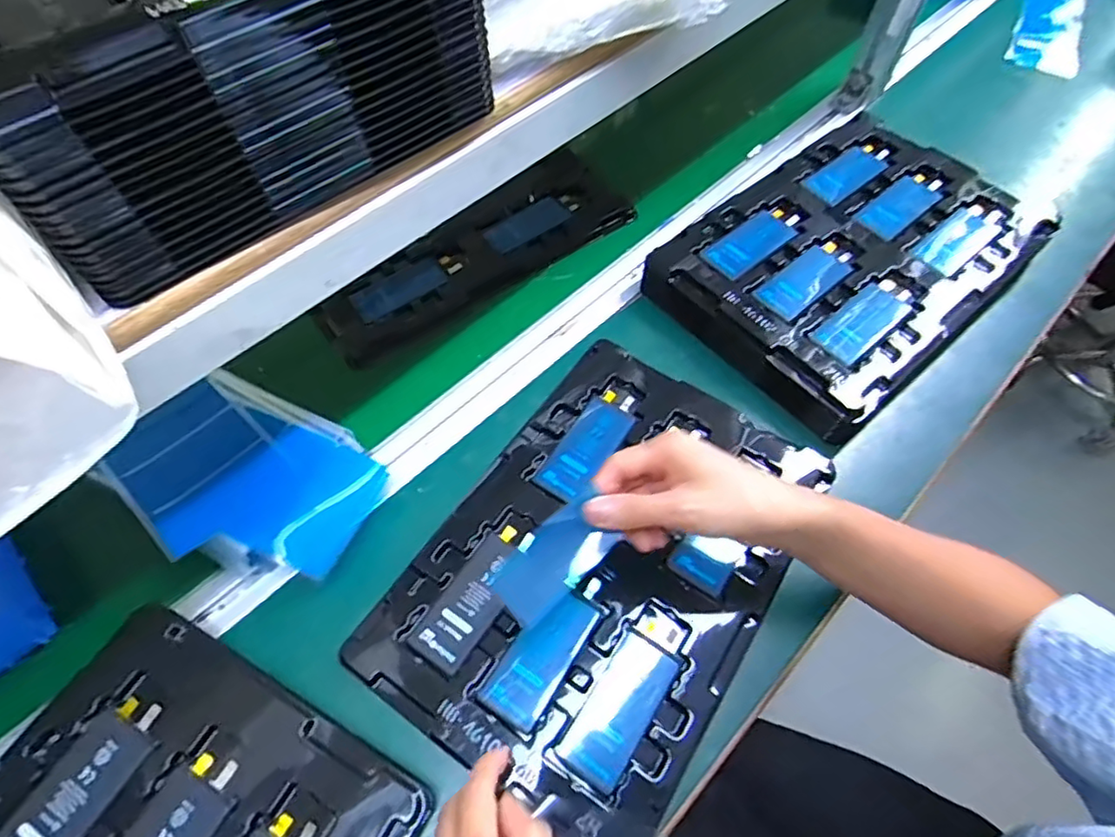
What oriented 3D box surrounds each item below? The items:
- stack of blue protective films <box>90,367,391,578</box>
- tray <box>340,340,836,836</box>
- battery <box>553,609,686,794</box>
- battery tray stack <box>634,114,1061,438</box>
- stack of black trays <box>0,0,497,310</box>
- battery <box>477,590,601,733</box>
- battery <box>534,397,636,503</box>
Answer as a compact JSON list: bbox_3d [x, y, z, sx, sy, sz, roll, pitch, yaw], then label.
[{"bbox_3d":[-0.232,0.041,0.469,0.194,0.023,0.132,22,62,13],"label":"stack of blue protective films"},{"bbox_3d":[0.036,0.101,0.466,0.223,0.034,0.327,30,60,19],"label":"tray"},{"bbox_3d":[0.048,0.185,0.421,0.043,0.007,0.114,31,64,17],"label":"battery"},{"bbox_3d":[0.281,-0.152,0.605,0.332,0.066,0.238,-38,66,-20],"label":"battery tray stack"},{"bbox_3d":[-0.220,-0.238,0.354,0.236,0.107,0.296,-37,66,-20],"label":"stack of black trays"},{"bbox_3d":[-0.009,0.165,0.438,0.039,0.006,0.095,31,64,17],"label":"battery"},{"bbox_3d":[0.024,0.024,0.517,0.039,0.008,0.096,31,64,17],"label":"battery"}]

